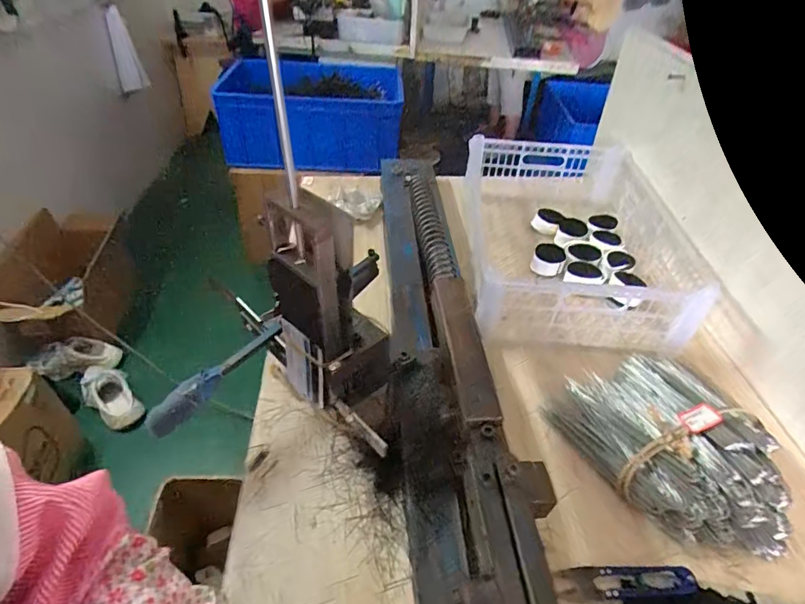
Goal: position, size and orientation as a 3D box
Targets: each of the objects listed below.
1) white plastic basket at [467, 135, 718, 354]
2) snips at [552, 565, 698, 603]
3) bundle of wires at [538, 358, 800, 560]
[{"bbox_3d":[0.251,-0.111,0.704,0.286,0.119,0.390,4,42,1],"label":"white plastic basket"},{"bbox_3d":[0.190,0.240,0.385,0.113,0.017,0.026,2,42,-2],"label":"snips"},{"bbox_3d":[0.293,0.141,0.472,0.191,0.047,0.222,-19,47,-23],"label":"bundle of wires"}]

